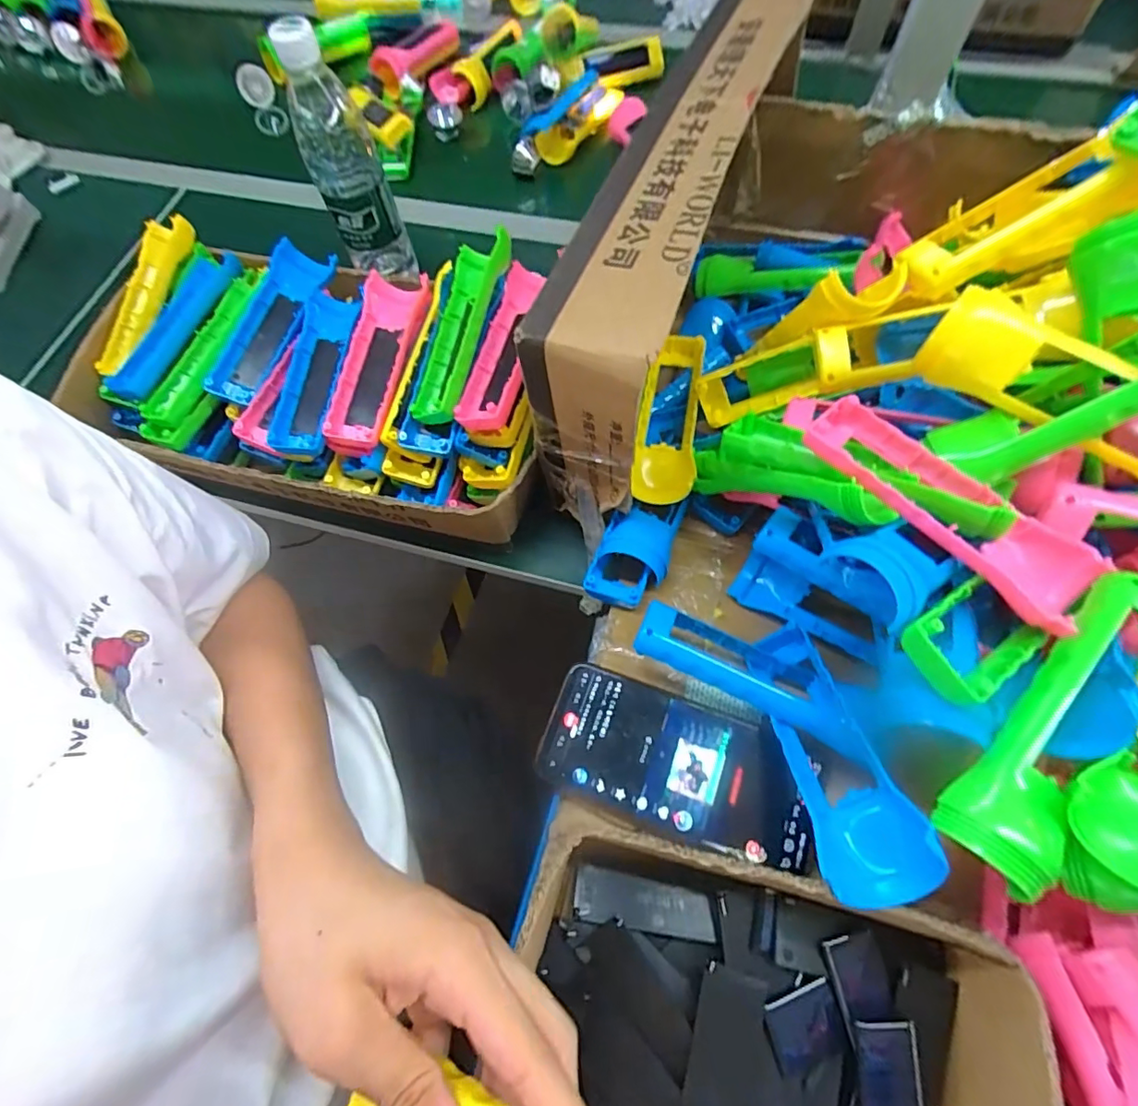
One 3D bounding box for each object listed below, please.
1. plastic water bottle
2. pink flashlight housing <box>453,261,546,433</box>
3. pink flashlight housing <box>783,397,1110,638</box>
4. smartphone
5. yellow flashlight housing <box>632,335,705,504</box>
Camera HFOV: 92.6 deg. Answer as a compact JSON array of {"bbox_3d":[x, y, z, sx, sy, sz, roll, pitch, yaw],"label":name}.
[{"bbox_3d":[-0.199,-0.341,0.499,0.062,0.216,0.055,-22,66,-7],"label":"plastic water bottle"},{"bbox_3d":[-0.045,-0.161,0.411,0.045,0.027,0.151,11,66,8],"label":"pink flashlight housing"},{"bbox_3d":[0.193,-0.031,0.291,0.051,0.024,0.165,-38,69,-14],"label":"pink flashlight housing"},{"bbox_3d":[0.070,0.129,0.332,0.172,0.007,0.077,15,67,9],"label":"smartphone"},{"bbox_3d":[0.077,-0.108,0.414,0.043,0.028,0.150,8,66,7],"label":"yellow flashlight housing"}]

